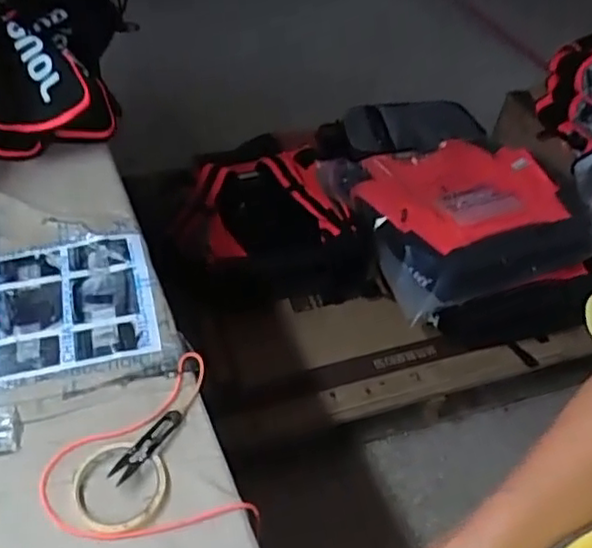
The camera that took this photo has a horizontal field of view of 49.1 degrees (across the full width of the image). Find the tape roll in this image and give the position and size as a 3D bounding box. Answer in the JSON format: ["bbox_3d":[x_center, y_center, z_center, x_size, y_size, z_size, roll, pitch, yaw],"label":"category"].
[{"bbox_3d":[-0.172,0.207,0.640,0.088,0.009,0.092,3,46,-3],"label":"tape roll"}]

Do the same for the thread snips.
[{"bbox_3d":[-0.153,0.178,0.669,0.020,0.013,0.094,25,49,18],"label":"thread snips"}]

